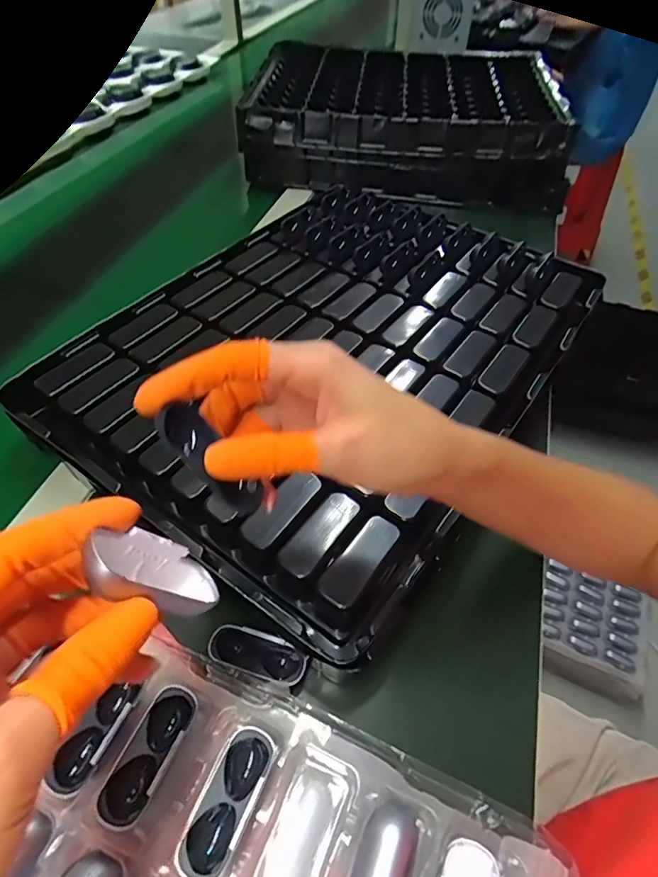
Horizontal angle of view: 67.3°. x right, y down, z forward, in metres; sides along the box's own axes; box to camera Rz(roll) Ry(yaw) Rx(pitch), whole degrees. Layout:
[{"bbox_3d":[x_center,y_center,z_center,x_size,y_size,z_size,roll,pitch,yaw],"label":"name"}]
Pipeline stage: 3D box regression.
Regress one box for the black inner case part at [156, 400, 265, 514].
[{"bbox_3d":[-0.050,0.009,0.212,0.056,0.010,0.020,50,57,-13],"label":"black inner case part"}]

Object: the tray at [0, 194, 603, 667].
[{"bbox_3d":[0.009,-0.090,0.450,0.356,0.049,0.455,27,55,20],"label":"tray"}]

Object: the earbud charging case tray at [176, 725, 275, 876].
[{"bbox_3d":[-0.046,0.168,0.230,0.023,0.013,0.060,19,53,15],"label":"earbud charging case tray"}]

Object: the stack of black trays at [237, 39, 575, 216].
[{"bbox_3d":[0.120,-0.514,0.790,0.458,0.093,0.352,8,51,6],"label":"stack of black trays"}]

